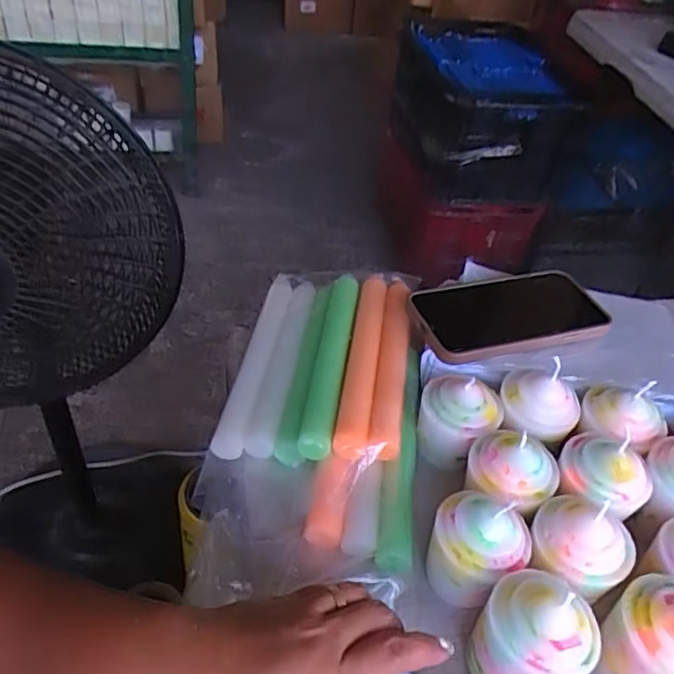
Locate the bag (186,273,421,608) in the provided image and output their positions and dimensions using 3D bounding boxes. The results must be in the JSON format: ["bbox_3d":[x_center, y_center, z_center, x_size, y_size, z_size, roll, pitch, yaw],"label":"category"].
[{"bbox_3d":[-0.011,0.051,0.482,0.142,0.058,0.289,10,42,3],"label":"bag"}]

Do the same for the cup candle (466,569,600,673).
[{"bbox_3d":[0.105,0.162,0.335,0.057,0.068,0.055,33,48,26],"label":"cup candle"}]

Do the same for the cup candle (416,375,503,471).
[{"bbox_3d":[0.087,0.060,0.452,0.055,0.064,0.050,18,43,11],"label":"cup candle"}]

